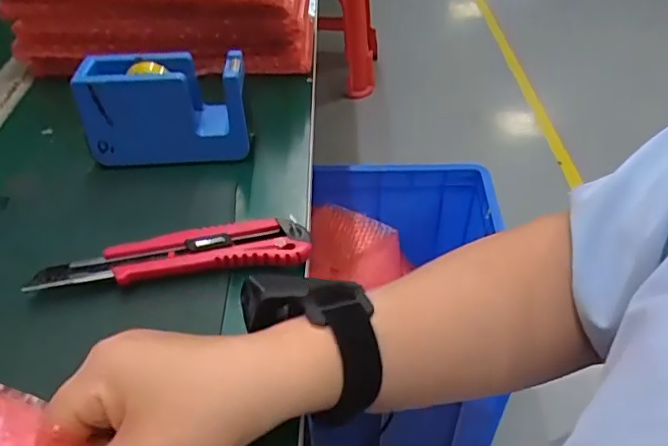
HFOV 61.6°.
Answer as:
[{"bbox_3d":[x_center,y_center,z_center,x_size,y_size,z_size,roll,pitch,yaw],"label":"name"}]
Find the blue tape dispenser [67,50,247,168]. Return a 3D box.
[{"bbox_3d":[-0.133,-0.091,0.461,0.127,0.080,0.055,-3,43,-1],"label":"blue tape dispenser"}]

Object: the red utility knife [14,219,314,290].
[{"bbox_3d":[-0.106,0.025,0.378,0.176,0.023,0.032,-7,43,-5],"label":"red utility knife"}]

